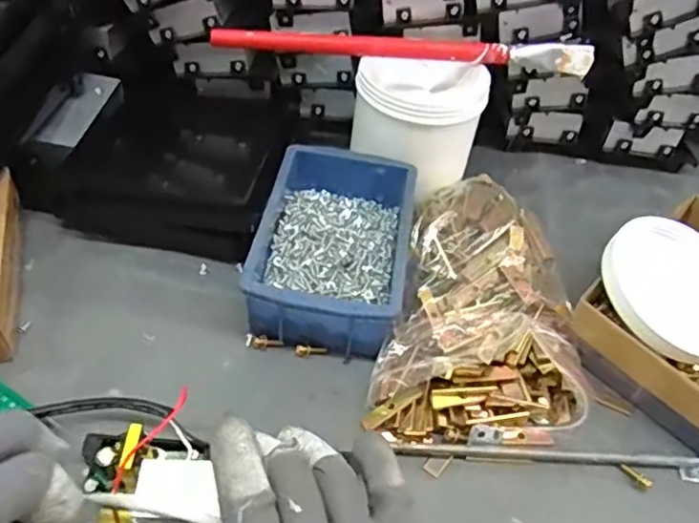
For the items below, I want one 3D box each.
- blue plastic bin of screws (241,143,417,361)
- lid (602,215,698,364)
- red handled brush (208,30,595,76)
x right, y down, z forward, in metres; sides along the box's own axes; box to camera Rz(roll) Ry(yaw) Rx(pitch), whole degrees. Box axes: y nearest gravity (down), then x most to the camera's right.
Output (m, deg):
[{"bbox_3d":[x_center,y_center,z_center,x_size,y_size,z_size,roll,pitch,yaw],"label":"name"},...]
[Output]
[{"bbox_3d":[-0.009,-0.013,0.414,0.094,0.046,0.145,10,48,2],"label":"blue plastic bin of screws"},{"bbox_3d":[0.211,0.015,0.404,0.094,0.015,0.092,2,55,-3],"label":"lid"},{"bbox_3d":[0.043,-0.156,0.455,0.275,0.011,0.020,2,55,-4],"label":"red handled brush"}]

